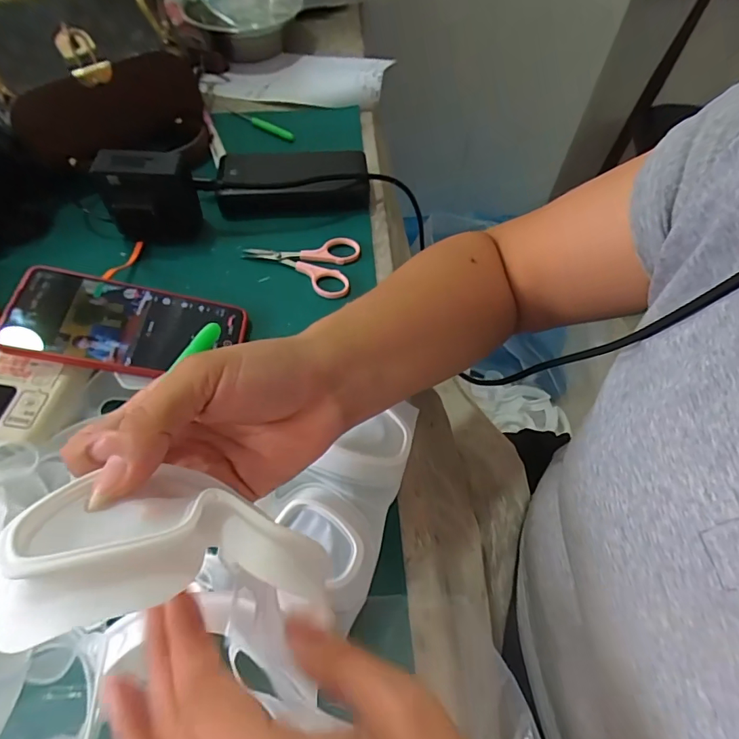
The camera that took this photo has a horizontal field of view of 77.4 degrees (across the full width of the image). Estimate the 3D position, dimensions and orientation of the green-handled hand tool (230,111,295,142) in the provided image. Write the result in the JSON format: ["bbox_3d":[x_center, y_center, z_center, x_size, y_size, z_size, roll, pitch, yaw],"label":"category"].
[{"bbox_3d":[-0.126,-0.291,0.547,0.102,0.007,0.015,35,64,19],"label":"green-handled hand tool"}]

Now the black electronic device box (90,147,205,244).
[{"bbox_3d":[-0.200,-0.155,0.422,0.075,0.075,0.042,2,58,0],"label":"black electronic device box"}]

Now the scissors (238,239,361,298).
[{"bbox_3d":[-0.060,-0.109,0.437,0.109,0.008,0.069,24,61,13],"label":"scissors"}]

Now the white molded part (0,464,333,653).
[{"bbox_3d":[-0.067,0.062,0.171,0.109,0.034,0.059,10,54,-27],"label":"white molded part"}]

